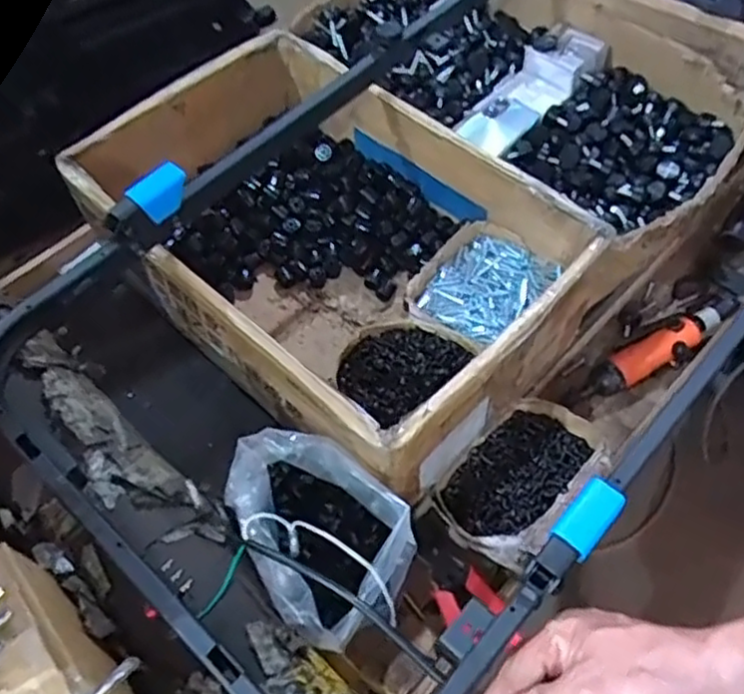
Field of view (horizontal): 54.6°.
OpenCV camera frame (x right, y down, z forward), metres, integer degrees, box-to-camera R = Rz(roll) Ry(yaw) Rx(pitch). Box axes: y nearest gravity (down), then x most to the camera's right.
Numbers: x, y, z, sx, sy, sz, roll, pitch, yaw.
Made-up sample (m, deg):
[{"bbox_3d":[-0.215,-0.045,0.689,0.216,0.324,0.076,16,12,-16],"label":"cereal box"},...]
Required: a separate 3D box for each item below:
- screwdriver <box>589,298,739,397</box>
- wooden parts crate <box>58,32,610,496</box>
[{"bbox_3d":[0.358,-0.006,0.879,0.210,0.047,0.057,-31,61,-16],"label":"screwdriver"},{"bbox_3d":[-0.051,-0.116,0.841,0.533,0.187,0.351,38,67,23],"label":"wooden parts crate"}]

